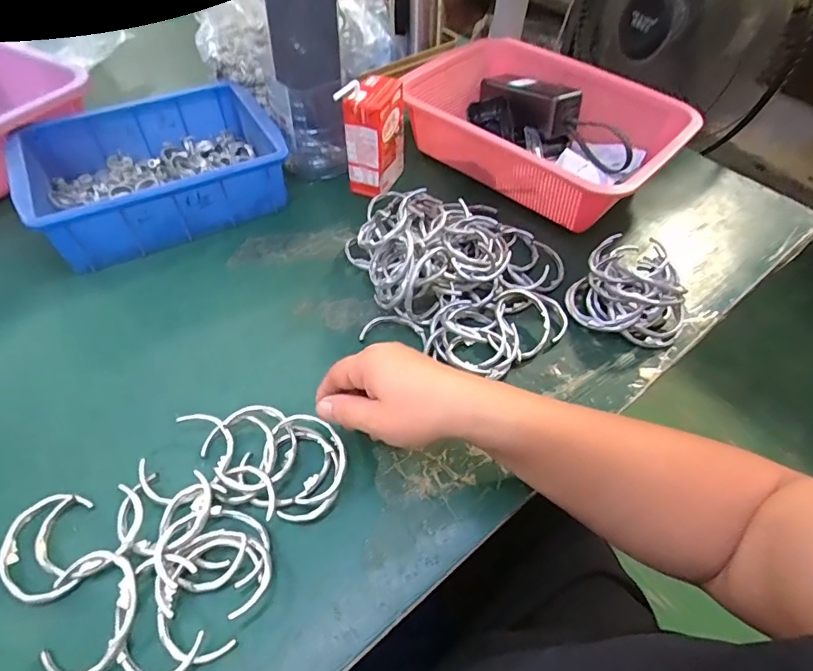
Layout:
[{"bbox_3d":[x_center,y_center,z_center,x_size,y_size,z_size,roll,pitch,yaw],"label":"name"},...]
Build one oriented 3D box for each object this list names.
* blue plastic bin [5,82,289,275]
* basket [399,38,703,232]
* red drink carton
[{"bbox_3d":[-0.262,-0.174,0.518,0.232,0.083,0.163,-23,56,-20],"label":"blue plastic bin"},{"bbox_3d":[0.155,-0.239,0.567,0.234,0.081,0.298,-37,62,-27],"label":"basket"},{"bbox_3d":[-0.036,-0.215,0.528,0.044,0.110,0.075,20,53,12],"label":"red drink carton"}]

